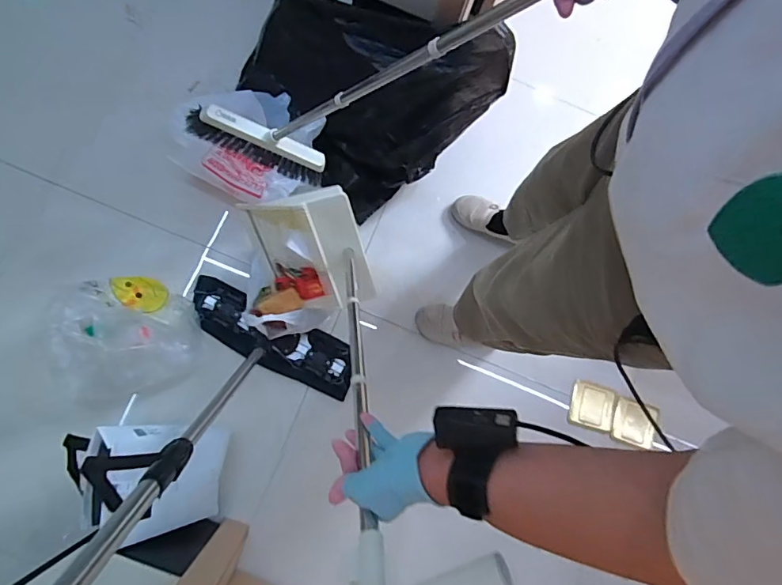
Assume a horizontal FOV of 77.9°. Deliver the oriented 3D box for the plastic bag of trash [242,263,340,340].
[{"bbox_3d":[-0.236,0.020,1.108,0.195,0.131,0.122,-25,75,-9],"label":"plastic bag of trash"}]

